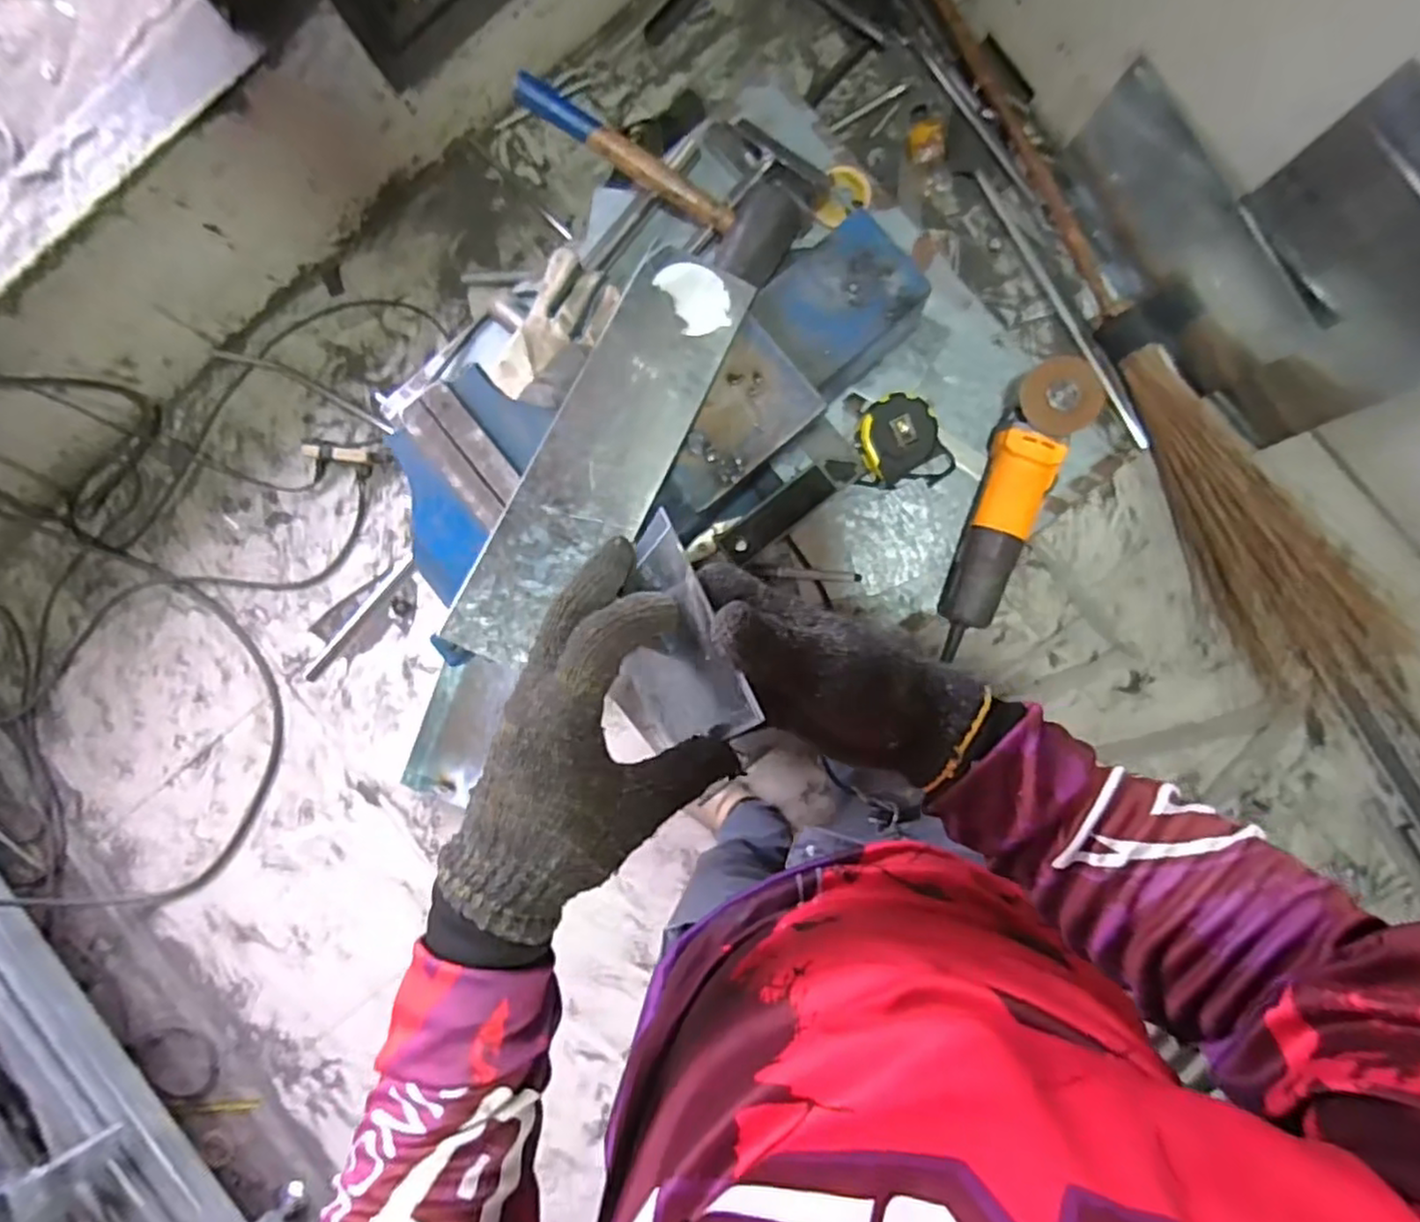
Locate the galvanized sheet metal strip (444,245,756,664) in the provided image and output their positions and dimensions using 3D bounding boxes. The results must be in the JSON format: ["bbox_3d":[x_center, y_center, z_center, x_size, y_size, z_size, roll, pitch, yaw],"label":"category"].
[{"bbox_3d":[-0.079,-0.134,0.568,0.094,0.011,0.380,25,77,-3],"label":"galvanized sheet metal strip"}]

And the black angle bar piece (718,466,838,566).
[{"bbox_3d":[0.075,-0.105,0.781,0.136,0.025,0.042,-38,87,3],"label":"black angle bar piece"}]

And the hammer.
[{"bbox_3d":[-0.054,-0.462,0.737,0.308,0.061,0.127,24,91,-10],"label":"hammer"}]

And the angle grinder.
[{"bbox_3d":[0.315,-0.113,0.737,0.072,0.074,0.293,19,104,4],"label":"angle grinder"}]

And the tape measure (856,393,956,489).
[{"bbox_3d":[0.213,-0.182,0.756,0.102,0.051,0.089,-5,89,4],"label":"tape measure"}]

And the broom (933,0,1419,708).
[{"bbox_3d":[0.739,-0.451,1.225,0.260,0.112,1.494,-35,87,3],"label":"broom"}]

